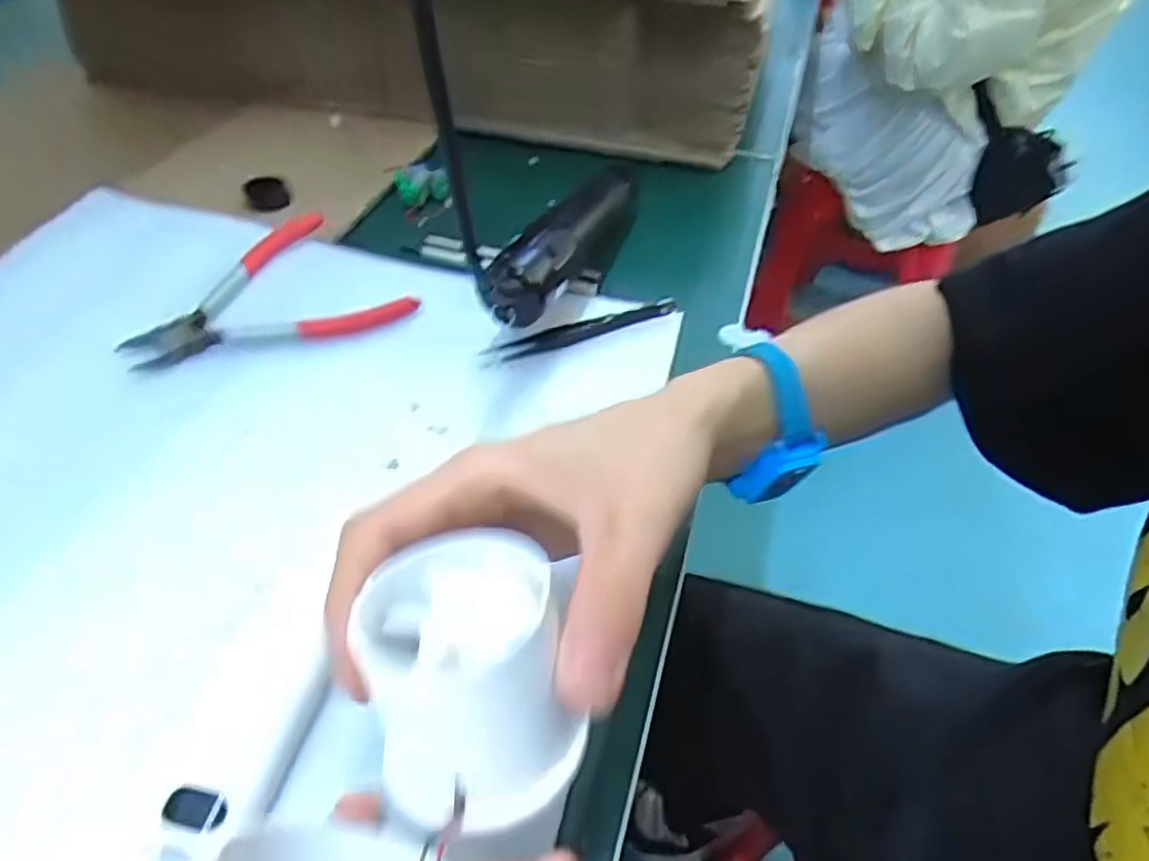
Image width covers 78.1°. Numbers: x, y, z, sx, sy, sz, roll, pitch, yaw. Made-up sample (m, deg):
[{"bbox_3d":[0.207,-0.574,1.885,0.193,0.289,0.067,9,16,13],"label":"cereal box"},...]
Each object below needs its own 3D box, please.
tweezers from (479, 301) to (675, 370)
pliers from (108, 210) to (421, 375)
[{"bbox_3d":[0.003,-0.055,0.395,0.116,0.015,0.010,-17,48,-16],"label":"tweezers"},{"bbox_3d":[-0.176,-0.089,0.415,0.151,0.013,0.115,-12,46,-11],"label":"pliers"}]

